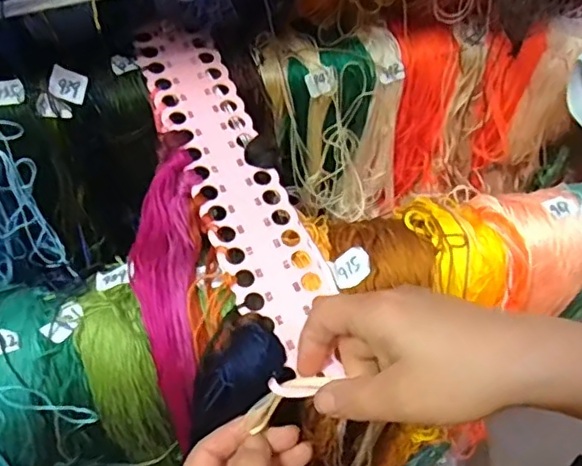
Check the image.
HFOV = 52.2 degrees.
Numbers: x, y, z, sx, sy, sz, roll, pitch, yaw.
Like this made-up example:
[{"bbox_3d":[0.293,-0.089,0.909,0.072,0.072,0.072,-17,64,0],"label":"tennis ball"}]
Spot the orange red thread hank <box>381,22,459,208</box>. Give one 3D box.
[{"bbox_3d":[0.104,-0.097,0.500,0.052,0.142,0.059,-9,53,-10],"label":"orange red thread hank"}]

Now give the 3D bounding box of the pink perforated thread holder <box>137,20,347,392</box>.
[{"bbox_3d":[-0.036,-0.032,0.384,0.059,0.006,0.277,-18,65,-18],"label":"pink perforated thread holder"}]

